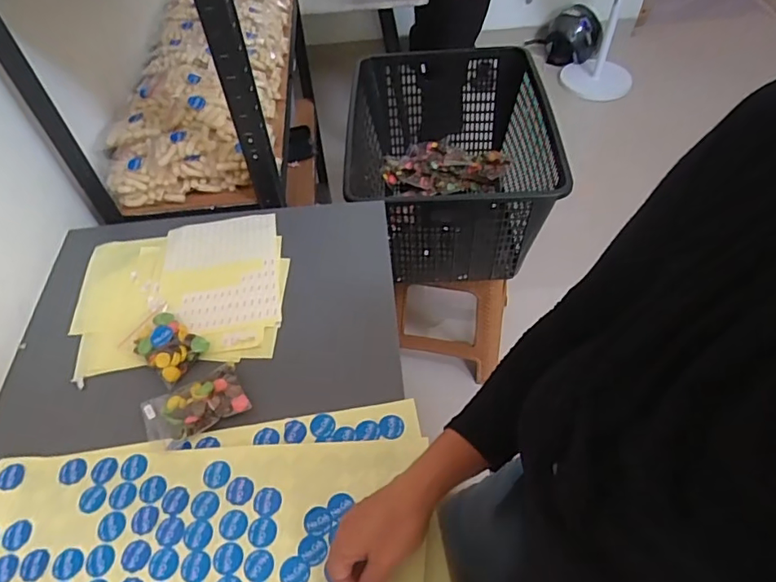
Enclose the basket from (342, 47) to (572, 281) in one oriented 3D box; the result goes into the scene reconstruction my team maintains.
[{"bbox_3d":[0.125,-0.287,1.203,0.430,0.279,0.509,-1,52,3],"label":"basket"}]

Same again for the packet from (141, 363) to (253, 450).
[{"bbox_3d":[-0.222,0.128,0.594,0.115,0.021,0.068,-21,55,-12],"label":"packet"}]

